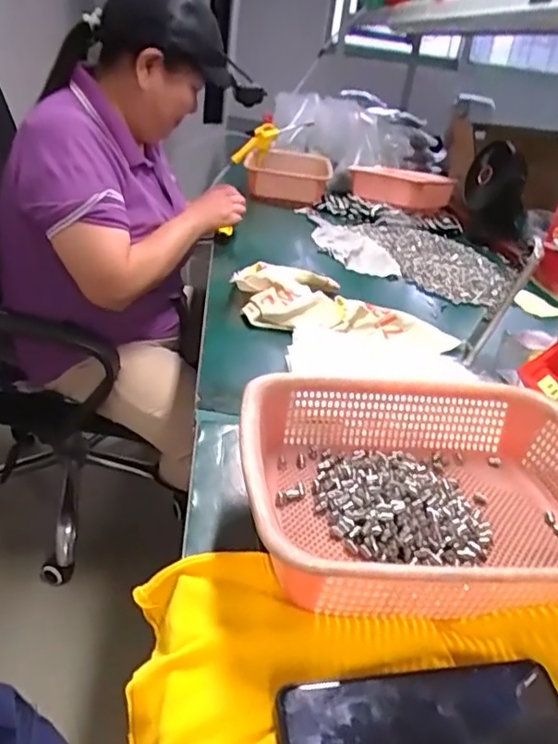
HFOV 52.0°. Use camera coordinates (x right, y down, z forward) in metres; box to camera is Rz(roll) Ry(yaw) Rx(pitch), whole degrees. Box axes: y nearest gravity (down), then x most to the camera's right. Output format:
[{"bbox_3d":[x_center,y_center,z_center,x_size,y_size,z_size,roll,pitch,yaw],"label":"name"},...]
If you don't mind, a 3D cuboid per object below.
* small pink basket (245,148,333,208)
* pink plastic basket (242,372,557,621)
[{"bbox_3d":[0.026,-0.502,1.458,0.221,0.068,0.295,5,30,-6],"label":"small pink basket"},{"bbox_3d":[0.116,0.084,0.434,0.282,0.067,0.214,4,31,-8],"label":"pink plastic basket"}]

